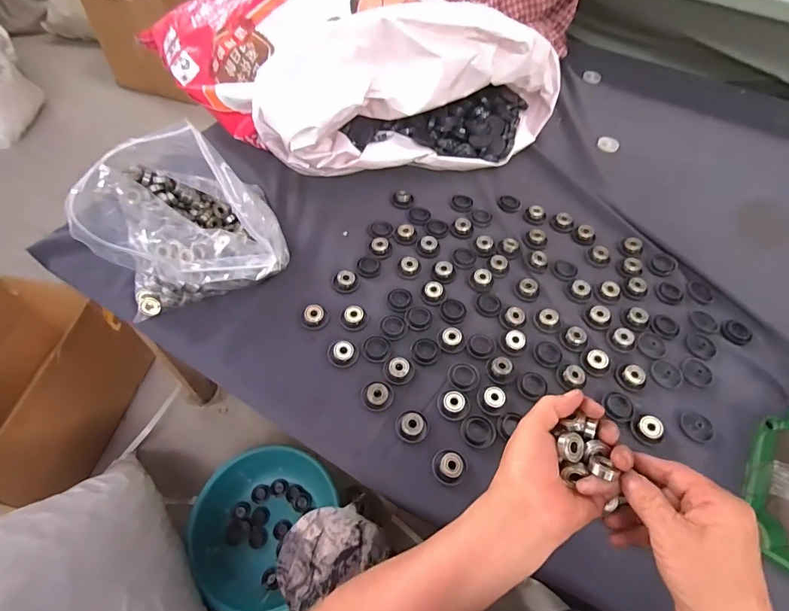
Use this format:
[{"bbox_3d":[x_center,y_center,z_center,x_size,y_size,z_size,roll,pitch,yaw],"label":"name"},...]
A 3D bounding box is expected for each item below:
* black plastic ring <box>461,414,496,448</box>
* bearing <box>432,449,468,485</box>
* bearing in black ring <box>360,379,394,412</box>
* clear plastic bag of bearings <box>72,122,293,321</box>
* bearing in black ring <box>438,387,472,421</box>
[{"bbox_3d":[0.086,0.127,0.434,0.034,0.004,0.032,1,54,-2],"label":"black plastic ring"},{"bbox_3d":[0.053,0.154,0.410,0.032,0.010,0.031,1,54,-2],"label":"bearing"},{"bbox_3d":[-0.017,0.091,0.447,0.032,0.015,0.033,18,56,10],"label":"bearing in black ring"},{"bbox_3d":[-0.224,-0.111,0.483,0.182,0.171,0.197,-8,55,-8],"label":"clear plastic bag of bearings"},{"bbox_3d":[0.063,0.100,0.447,0.033,0.011,0.037,17,56,9],"label":"bearing in black ring"}]

